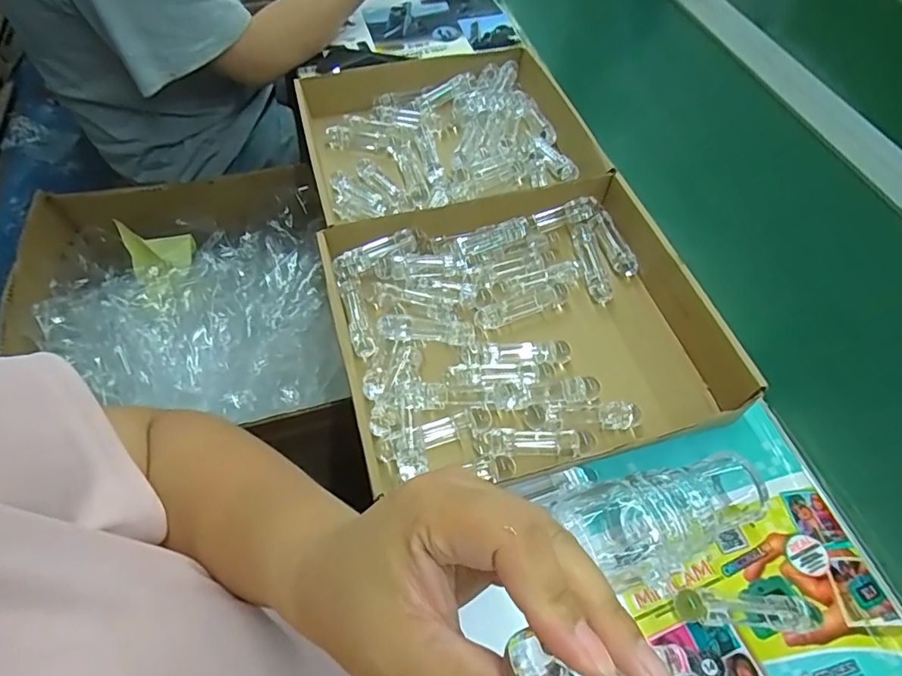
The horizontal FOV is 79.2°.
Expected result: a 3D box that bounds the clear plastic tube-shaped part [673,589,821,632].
[{"bbox_3d":[0.203,0.188,0.375,0.090,0.021,0.020,3,55,0],"label":"clear plastic tube-shaped part"}]

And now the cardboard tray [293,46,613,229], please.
[{"bbox_3d":[-0.004,-0.231,0.656,0.323,0.067,0.282,-15,57,-12],"label":"cardboard tray"}]

